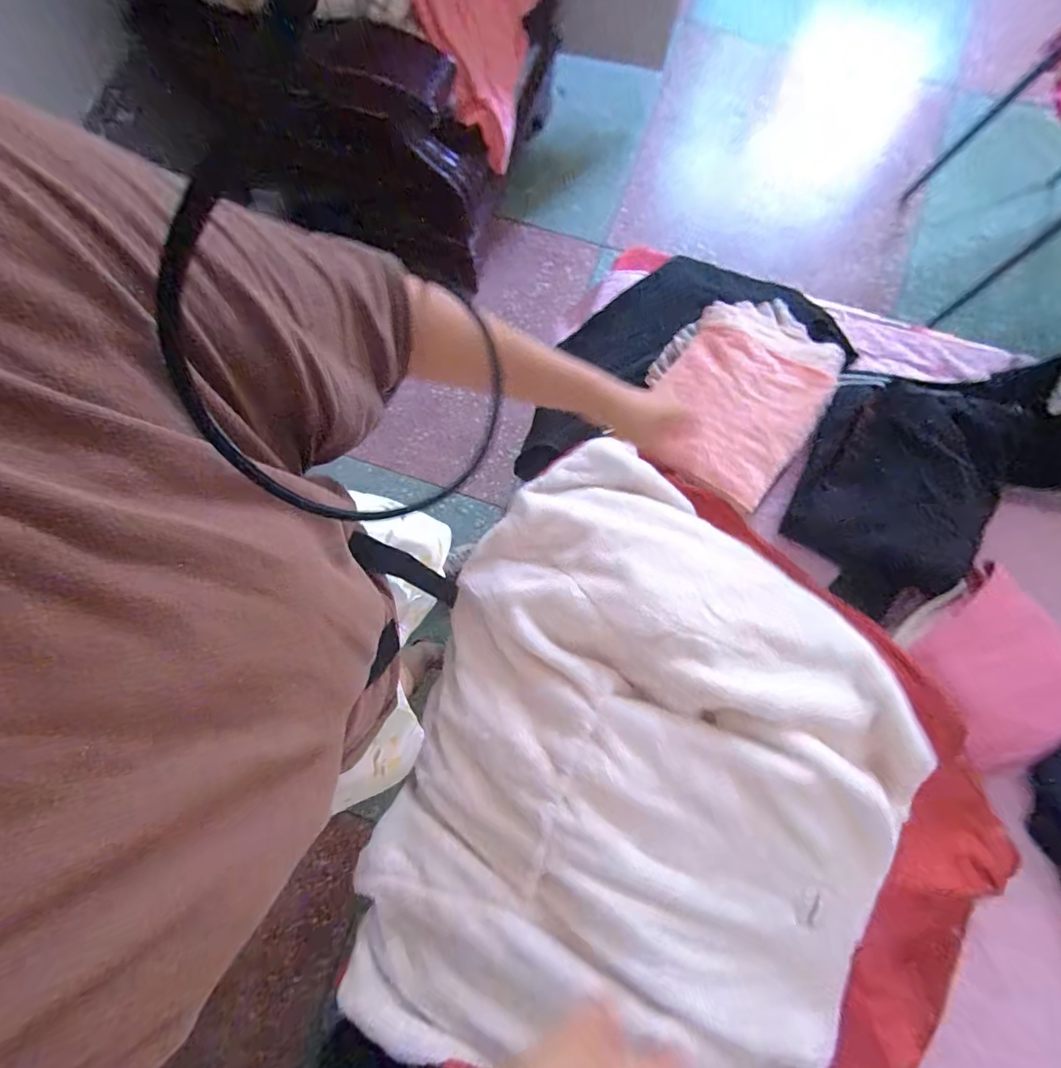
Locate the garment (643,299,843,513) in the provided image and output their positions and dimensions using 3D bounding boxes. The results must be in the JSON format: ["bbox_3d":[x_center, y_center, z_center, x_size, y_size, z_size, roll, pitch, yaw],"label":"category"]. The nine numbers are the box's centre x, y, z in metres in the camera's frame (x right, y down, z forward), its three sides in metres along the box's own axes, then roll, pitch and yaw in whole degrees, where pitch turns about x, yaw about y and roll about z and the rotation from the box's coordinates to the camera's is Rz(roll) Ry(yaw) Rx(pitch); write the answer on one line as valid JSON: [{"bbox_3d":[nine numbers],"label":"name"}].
[{"bbox_3d":[0.343,-0.240,0.831,0.269,0.048,0.344,30,79,9],"label":"garment"}]

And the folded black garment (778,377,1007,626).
[{"bbox_3d":[0.571,-0.065,0.782,0.270,0.040,0.349,19,94,20],"label":"folded black garment"}]

